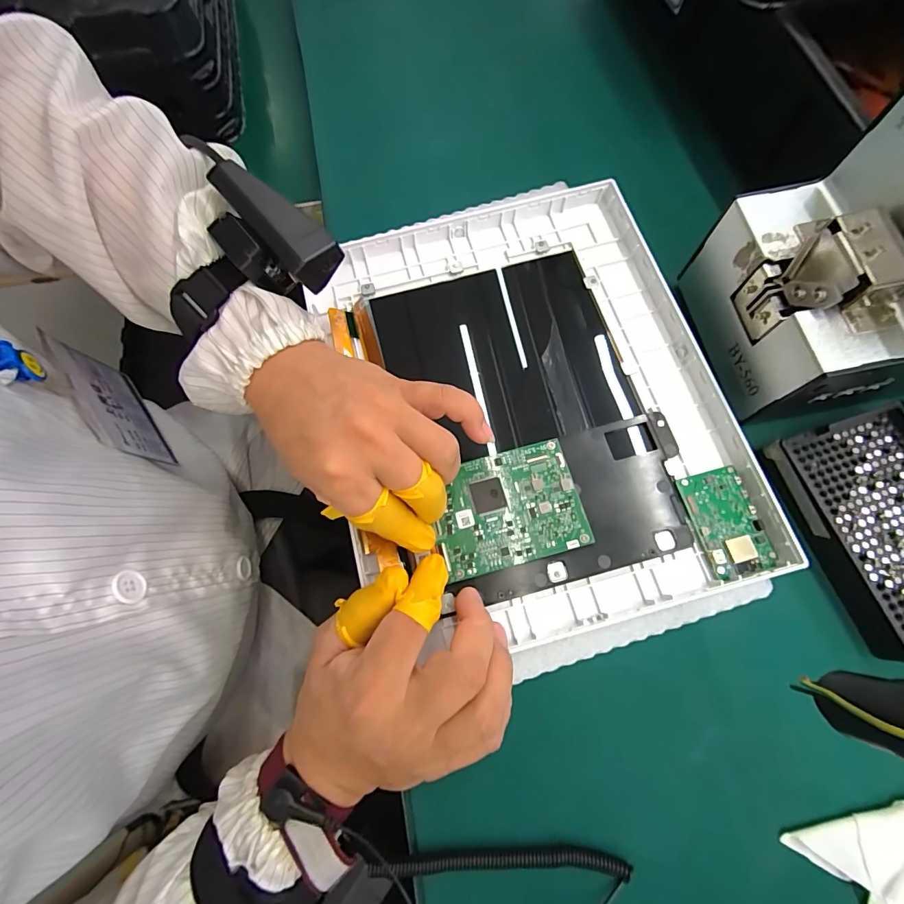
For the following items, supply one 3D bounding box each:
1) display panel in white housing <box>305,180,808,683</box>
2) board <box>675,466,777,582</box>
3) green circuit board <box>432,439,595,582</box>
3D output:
[{"bbox_3d":[0.051,-0.032,0.285,0.244,0.023,0.321,-13,74,-3],"label":"display panel in white housing"},{"bbox_3d":[0.169,0.044,0.257,0.038,0.006,0.064,-14,74,-3],"label":"board"},{"bbox_3d":[0.034,0.035,0.258,0.089,0.004,0.069,-14,74,-3],"label":"green circuit board"}]

